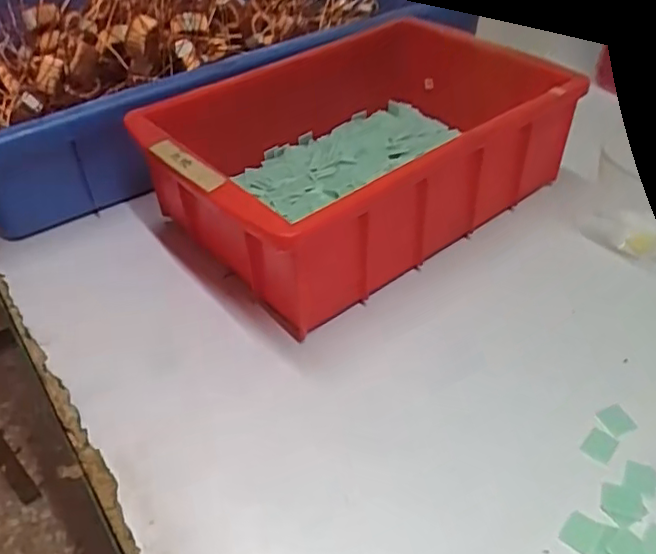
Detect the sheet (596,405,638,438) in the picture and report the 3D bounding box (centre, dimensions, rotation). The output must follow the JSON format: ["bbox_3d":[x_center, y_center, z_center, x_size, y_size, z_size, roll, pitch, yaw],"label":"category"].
[{"bbox_3d":[0.107,0.053,0.228,0.011,0.004,0.011,-22,52,-15],"label":"sheet"}]

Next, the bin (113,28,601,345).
[{"bbox_3d":[0.017,-0.062,0.315,0.193,0.075,0.127,-32,49,-28],"label":"bin"}]

